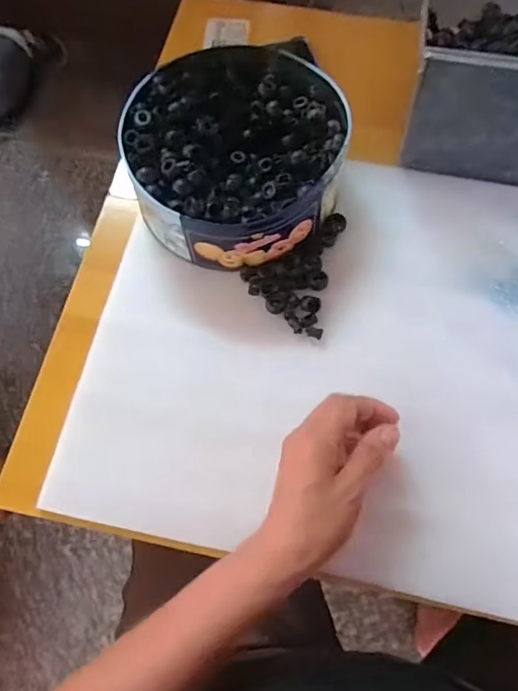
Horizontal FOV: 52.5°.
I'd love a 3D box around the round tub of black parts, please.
[{"bbox_3d":[-0.017,-0.171,0.462,0.179,0.071,0.196,0,68,1],"label":"round tub of black parts"}]

